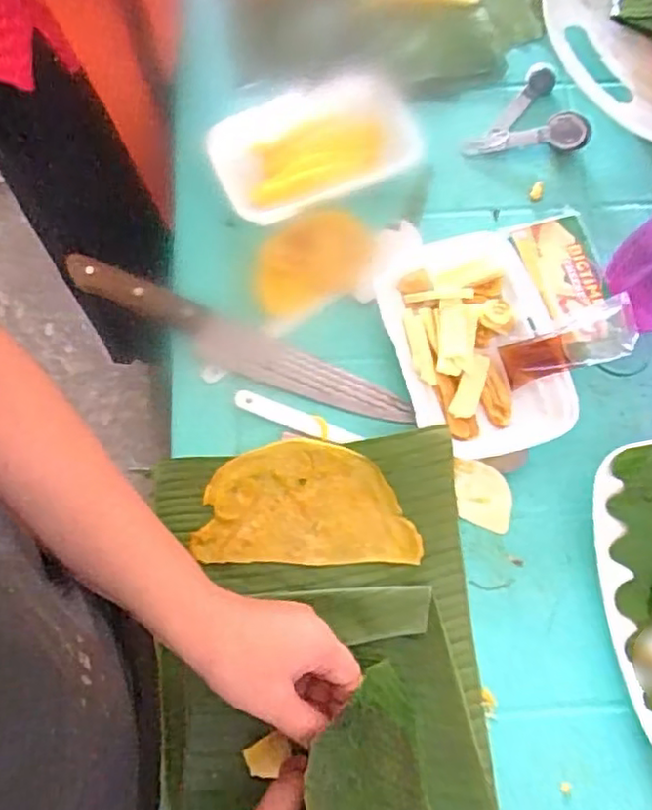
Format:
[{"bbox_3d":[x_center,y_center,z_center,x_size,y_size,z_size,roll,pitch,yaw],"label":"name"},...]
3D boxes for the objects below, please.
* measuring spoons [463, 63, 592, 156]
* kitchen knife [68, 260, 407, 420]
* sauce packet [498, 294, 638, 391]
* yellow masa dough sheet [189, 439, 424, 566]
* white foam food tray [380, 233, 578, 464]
[{"bbox_3d":[0.198,-0.259,0.603,0.082,0.016,0.119,38,75,11],"label":"measuring spoons"},{"bbox_3d":[-0.074,-0.052,0.532,0.301,0.023,0.039,22,73,6],"label":"kitchen knife"},{"bbox_3d":[0.189,-0.045,0.506,0.101,0.020,0.042,-22,71,24],"label":"sauce packet"},{"bbox_3d":[-0.014,0.075,0.500,0.163,0.008,0.091,1,72,-1],"label":"yellow masa dough sheet"},{"bbox_3d":[0.118,-0.050,0.532,0.124,0.026,0.185,-14,72,-5],"label":"white foam food tray"}]

